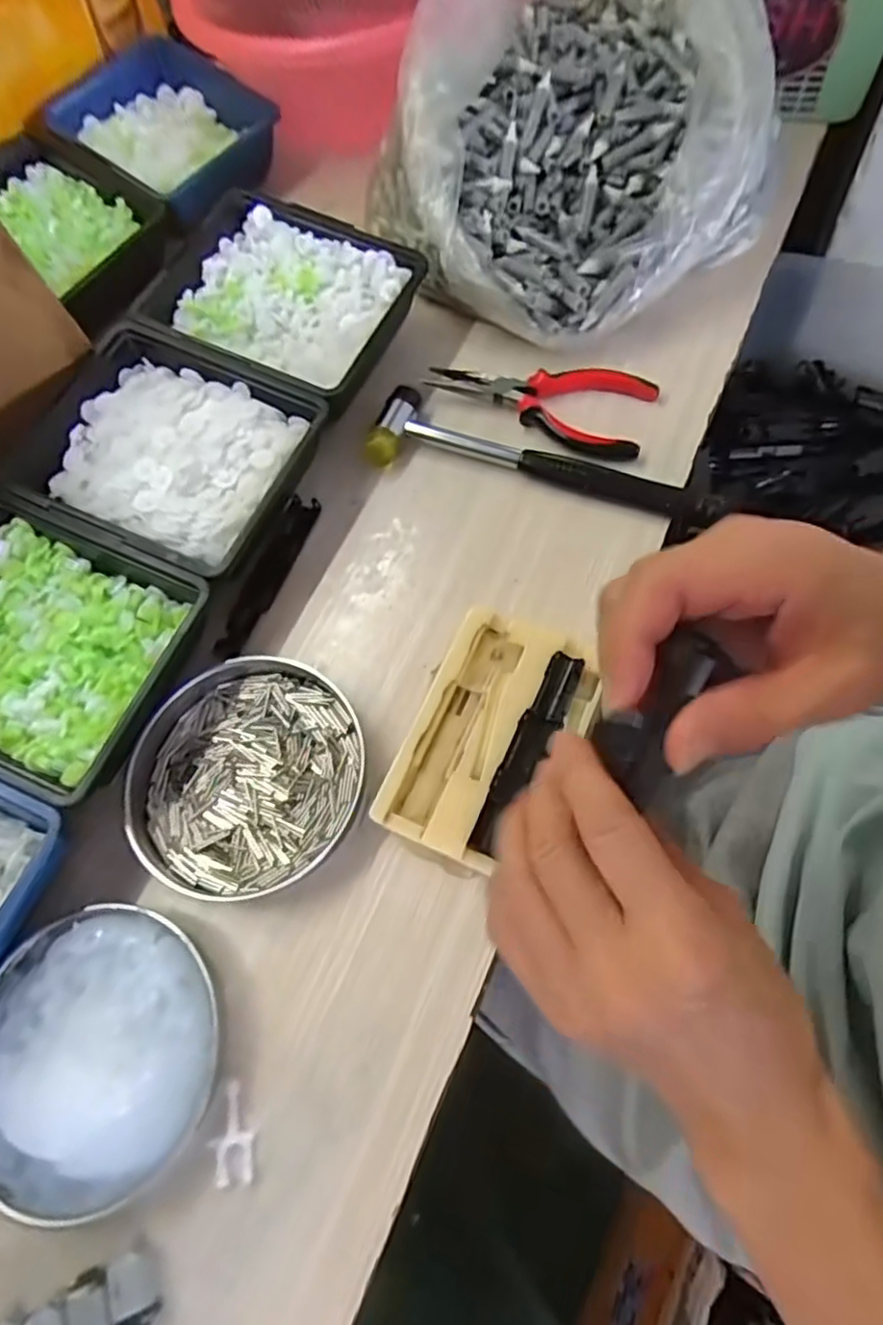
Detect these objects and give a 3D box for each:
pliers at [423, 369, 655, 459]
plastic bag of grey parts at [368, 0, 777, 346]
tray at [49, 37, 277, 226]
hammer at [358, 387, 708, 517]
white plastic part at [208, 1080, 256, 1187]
[{"bbox_3d":[0.066,-0.186,0.460,0.155,0.013,0.067,14,68,14],"label":"pliers"},{"bbox_3d":[0.094,-0.376,0.466,0.242,0.145,0.257,40,76,22],"label":"plastic bag of grey parts"},{"bbox_3d":[-0.250,-0.479,0.593,0.171,0.050,0.145,31,73,12],"label":"tray"},{"bbox_3d":[0.060,-0.135,0.436,0.225,0.025,0.054,20,70,16],"label":"hammer"},{"bbox_3d":[-0.099,0.224,0.314,0.021,0.007,0.040,-8,65,4],"label":"white plastic part"}]

